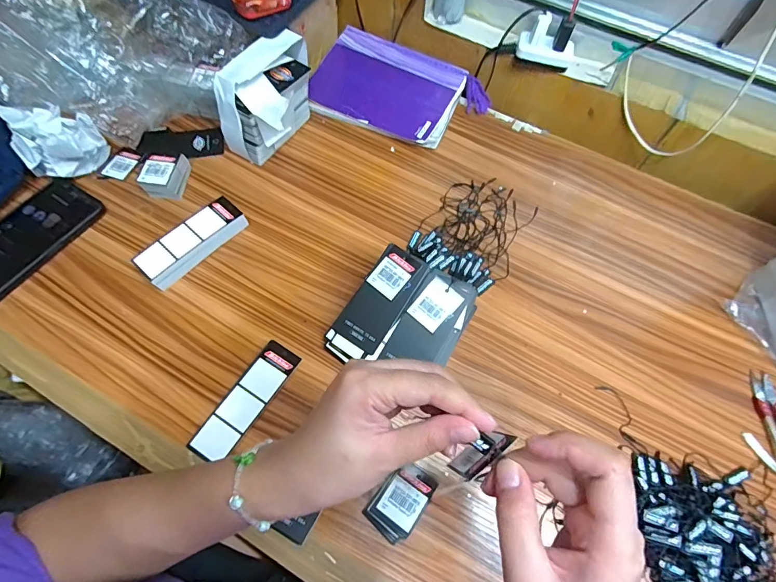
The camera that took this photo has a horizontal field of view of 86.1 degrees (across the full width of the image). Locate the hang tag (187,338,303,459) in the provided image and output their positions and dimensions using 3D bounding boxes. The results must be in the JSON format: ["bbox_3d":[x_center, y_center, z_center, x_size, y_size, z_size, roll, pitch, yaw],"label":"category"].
[{"bbox_3d":[-0.133,0.103,0.393,0.038,0.004,0.118,28,63,14],"label":"hang tag"}]

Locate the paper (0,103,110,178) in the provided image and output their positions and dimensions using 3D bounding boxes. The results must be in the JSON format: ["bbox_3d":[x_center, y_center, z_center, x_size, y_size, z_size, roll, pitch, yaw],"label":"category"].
[{"bbox_3d":[-0.383,-0.172,0.479,0.085,0.085,0.080,39,68,16],"label":"paper"}]

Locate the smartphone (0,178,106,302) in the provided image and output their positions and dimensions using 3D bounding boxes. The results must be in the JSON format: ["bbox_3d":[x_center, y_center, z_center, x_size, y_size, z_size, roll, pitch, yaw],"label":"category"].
[{"bbox_3d":[-0.407,-0.055,0.461,0.085,0.015,0.169,31,66,12],"label":"smartphone"}]

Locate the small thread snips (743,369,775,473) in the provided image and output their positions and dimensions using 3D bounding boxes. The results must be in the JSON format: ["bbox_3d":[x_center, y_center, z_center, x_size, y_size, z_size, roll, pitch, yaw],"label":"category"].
[{"bbox_3d":[0.379,0.131,0.417,0.044,0.009,0.106,11,63,3],"label":"small thread snips"}]

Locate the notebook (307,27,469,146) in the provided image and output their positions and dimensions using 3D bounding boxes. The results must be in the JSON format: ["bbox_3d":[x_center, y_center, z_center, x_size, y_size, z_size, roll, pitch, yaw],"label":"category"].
[{"bbox_3d":[-0.001,-0.291,0.596,0.201,0.031,0.154,22,64,8],"label":"notebook"}]

